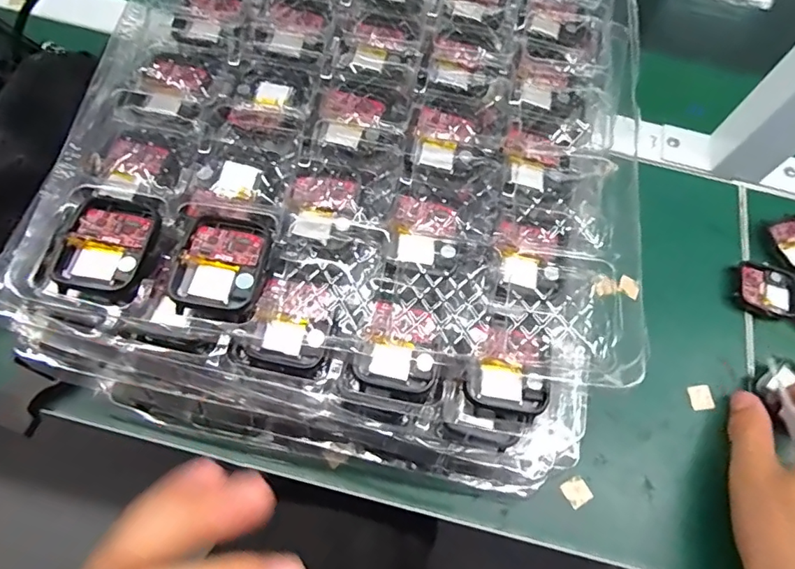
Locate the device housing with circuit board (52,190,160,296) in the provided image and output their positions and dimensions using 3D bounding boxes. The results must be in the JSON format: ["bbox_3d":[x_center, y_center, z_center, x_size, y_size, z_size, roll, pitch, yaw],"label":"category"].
[{"bbox_3d":[-0.126,-0.018,0.217,0.038,0.004,0.044,7,66,-2],"label":"device housing with circuit board"}]

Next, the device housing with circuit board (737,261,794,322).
[{"bbox_3d":[0.269,0.004,0.363,0.041,0.008,0.044,21,66,5],"label":"device housing with circuit board"}]

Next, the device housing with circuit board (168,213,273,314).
[{"bbox_3d":[-0.075,-0.010,0.218,0.036,0.008,0.044,10,66,0],"label":"device housing with circuit board"}]

